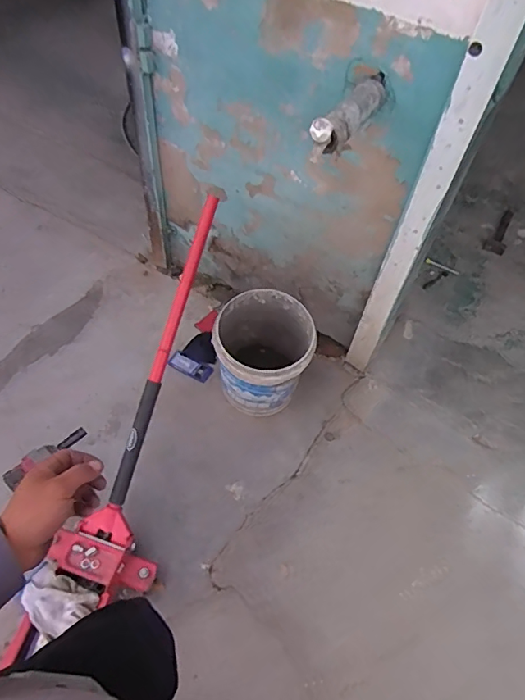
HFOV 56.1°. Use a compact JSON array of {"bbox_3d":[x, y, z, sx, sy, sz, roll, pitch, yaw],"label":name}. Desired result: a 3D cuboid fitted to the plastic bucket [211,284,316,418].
[{"bbox_3d":[0.003,0.035,1.618,0.290,0.359,0.293,3,56,-5],"label":"plastic bucket"}]

